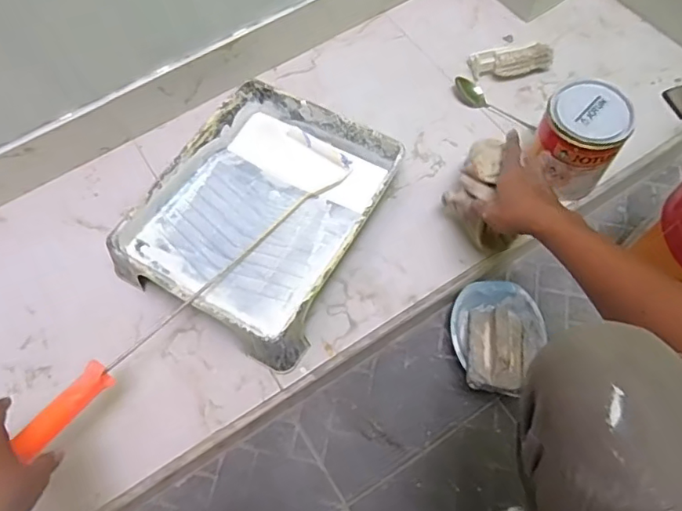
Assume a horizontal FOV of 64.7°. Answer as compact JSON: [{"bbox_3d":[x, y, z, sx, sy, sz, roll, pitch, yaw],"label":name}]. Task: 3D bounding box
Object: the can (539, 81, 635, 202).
[{"bbox_3d":[0.327,-0.155,0.751,0.101,0.143,0.108,-1,65,3],"label":"can"}]

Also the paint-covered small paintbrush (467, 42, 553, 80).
[{"bbox_3d":[0.280,-0.321,0.881,0.130,0.047,0.032,-2,65,3],"label":"paint-covered small paintbrush"}]

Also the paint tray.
[{"bbox_3d":[-0.109,-0.064,0.772,0.294,0.069,0.355,27,69,15],"label":"paint tray"}]

